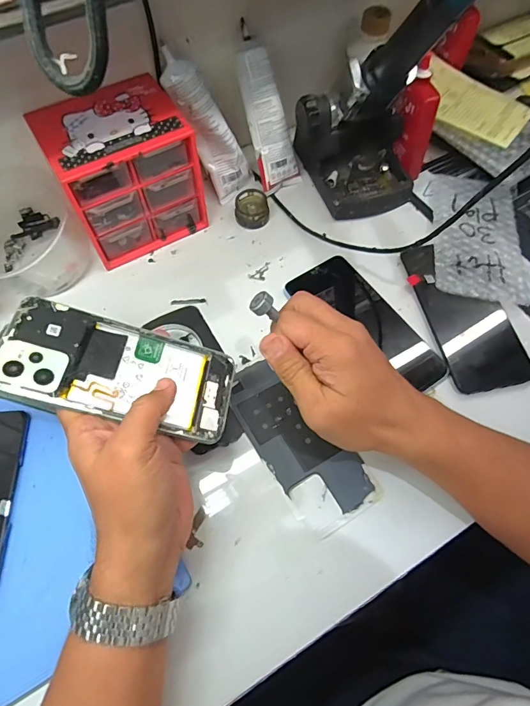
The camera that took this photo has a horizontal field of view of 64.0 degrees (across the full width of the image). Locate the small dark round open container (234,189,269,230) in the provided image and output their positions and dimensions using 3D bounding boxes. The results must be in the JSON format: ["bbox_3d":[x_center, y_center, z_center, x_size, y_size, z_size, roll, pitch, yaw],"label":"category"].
[{"bbox_3d":[-0.014,-0.164,0.482,0.037,0.018,0.043,-6,64,-5],"label":"small dark round open container"}]

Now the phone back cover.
[{"bbox_3d":[0.027,0.074,0.370,0.069,0.005,0.157,-30,68,-15],"label":"phone back cover"}]

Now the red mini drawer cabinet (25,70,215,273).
[{"bbox_3d":[-0.142,-0.181,0.433,0.123,0.118,0.103,-28,68,-15],"label":"red mini drawer cabinet"}]

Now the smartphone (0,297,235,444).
[{"bbox_3d":[-0.105,0.011,0.311,0.166,0.004,0.076,18,57,-15],"label":"smartphone"}]

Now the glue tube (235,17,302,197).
[{"bbox_3d":[0.003,-0.259,0.462,0.047,0.157,0.025,-28,33,-15],"label":"glue tube"}]

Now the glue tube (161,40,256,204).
[{"bbox_3d":[-0.061,-0.234,0.447,0.041,0.152,0.044,6,61,28],"label":"glue tube"}]

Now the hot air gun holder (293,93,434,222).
[{"bbox_3d":[0.110,-0.214,0.467,0.124,0.090,0.131,-21,66,-12],"label":"hot air gun holder"}]

